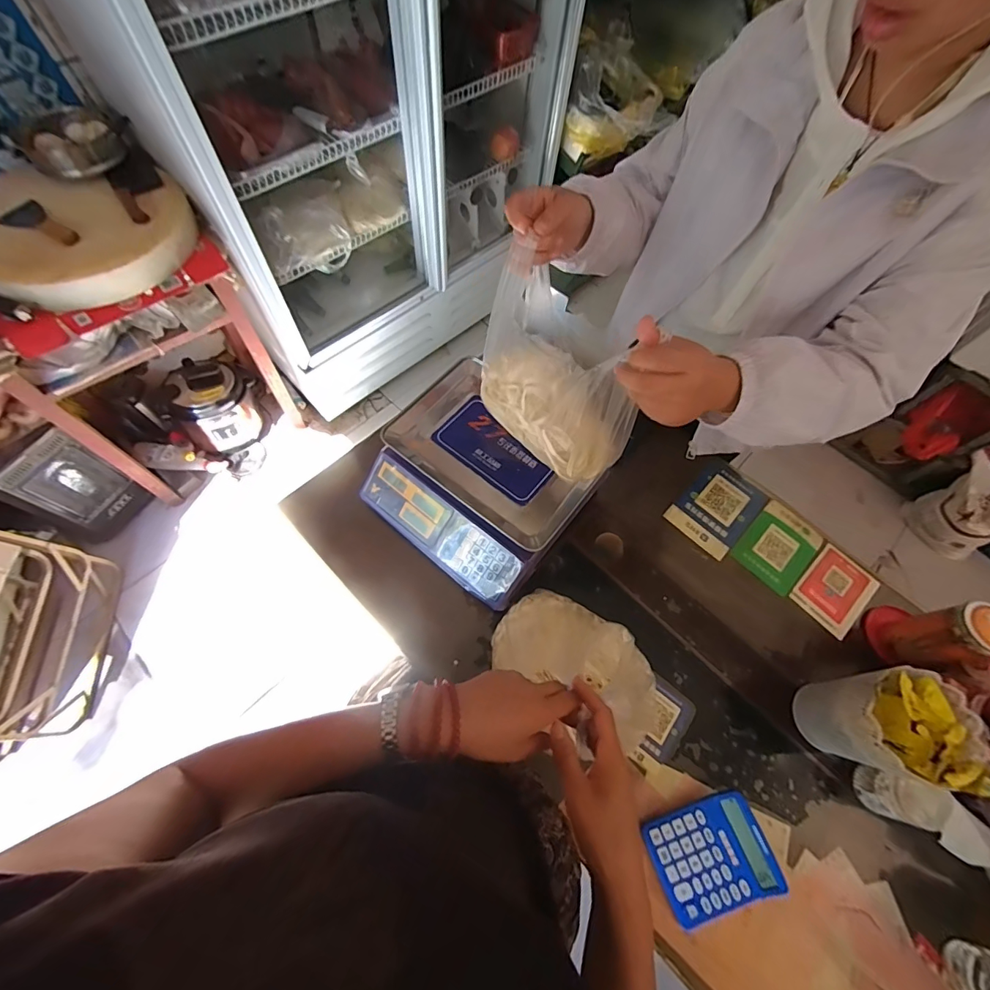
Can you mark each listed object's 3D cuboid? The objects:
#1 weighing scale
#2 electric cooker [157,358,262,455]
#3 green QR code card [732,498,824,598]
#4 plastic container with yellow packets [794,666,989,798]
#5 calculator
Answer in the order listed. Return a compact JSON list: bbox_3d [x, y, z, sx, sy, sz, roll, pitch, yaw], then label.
[{"bbox_3d":[-0.023,-0.028,0.733,0.331,0.106,0.300,38,69,14],"label":"weighing scale"},{"bbox_3d":[-1.005,-0.334,1.546,0.258,0.286,0.291,41,70,15],"label":"electric cooker"},{"bbox_3d":[0.516,0.095,0.786,0.111,0.009,0.157,40,71,19],"label":"green QR code card"},{"bbox_3d":[0.515,0.309,0.589,0.128,0.177,0.124,9,65,2],"label":"plastic container with yellow packets"},{"bbox_3d":[0.288,0.482,0.573,0.146,0.043,0.122,-20,67,-12],"label":"calculator"}]

